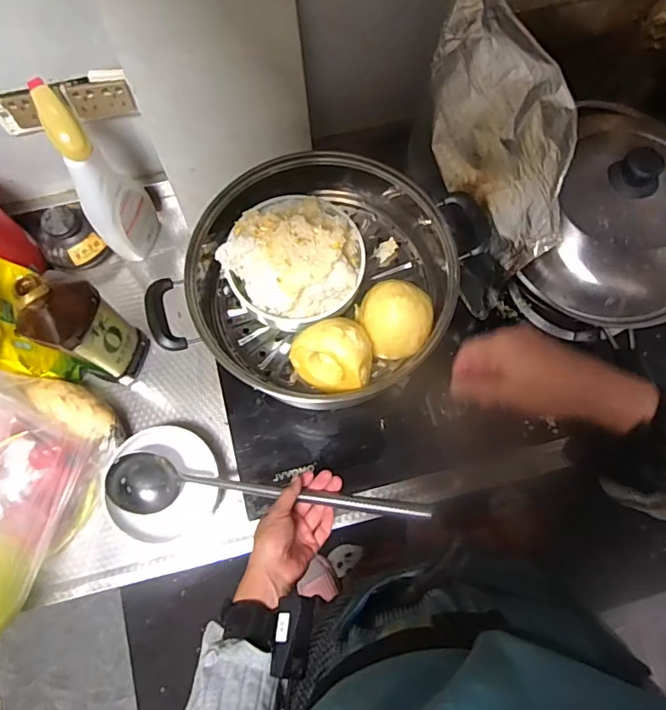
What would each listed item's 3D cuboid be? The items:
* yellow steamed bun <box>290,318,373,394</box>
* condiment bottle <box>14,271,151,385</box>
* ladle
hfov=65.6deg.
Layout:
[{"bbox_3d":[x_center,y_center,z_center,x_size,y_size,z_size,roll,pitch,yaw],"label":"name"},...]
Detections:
[{"bbox_3d":[0.001,-0.002,0.566,0.095,0.062,0.077,4,74,1],"label":"yellow steamed bun"},{"bbox_3d":[-0.310,-0.033,0.647,0.060,0.260,0.088,28,76,7],"label":"condiment bottle"},{"bbox_3d":[-0.090,0.176,0.664,0.412,0.079,0.074,0,74,15],"label":"ladle"}]

